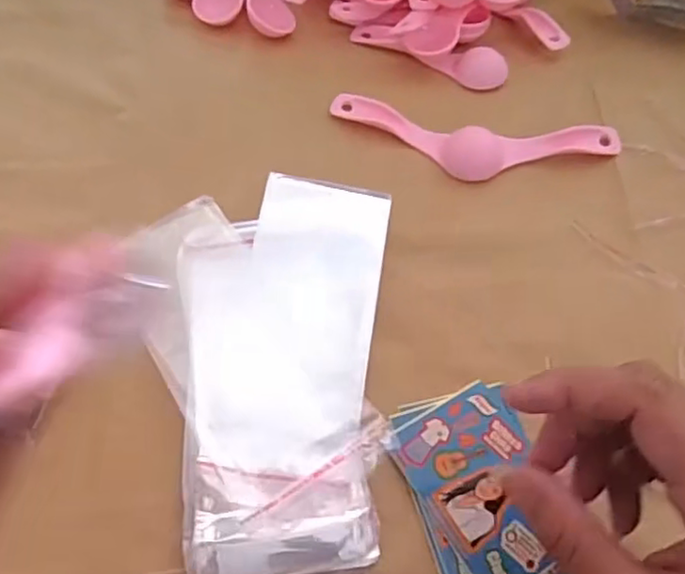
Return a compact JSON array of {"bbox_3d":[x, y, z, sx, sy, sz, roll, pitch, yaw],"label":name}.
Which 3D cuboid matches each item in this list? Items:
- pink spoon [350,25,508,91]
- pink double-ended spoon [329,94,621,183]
[{"bbox_3d":[0.058,-0.161,0.441,0.111,0.012,0.027,19,63,10],"label":"pink spoon"},{"bbox_3d":[0.083,-0.092,0.407,0.183,0.010,0.052,8,61,4],"label":"pink double-ended spoon"}]

